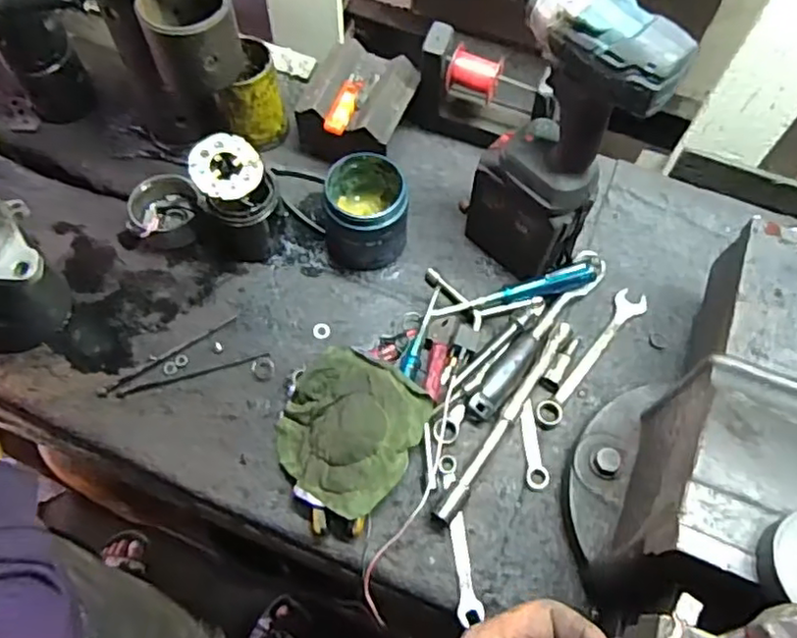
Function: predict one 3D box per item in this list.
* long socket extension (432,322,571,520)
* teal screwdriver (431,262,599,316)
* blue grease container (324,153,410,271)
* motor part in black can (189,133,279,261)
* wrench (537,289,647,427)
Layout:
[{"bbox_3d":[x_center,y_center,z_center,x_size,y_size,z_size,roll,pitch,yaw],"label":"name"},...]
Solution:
[{"bbox_3d":[0.112,0.101,0.664,0.018,0.024,0.248,33,68,14],"label":"long socket extension"},{"bbox_3d":[0.130,-0.030,0.714,0.184,0.022,0.025,-15,65,5],"label":"teal screwdriver"},{"bbox_3d":[-0.037,-0.118,0.732,0.093,0.098,0.103,-5,65,-3],"label":"blue grease container"},{"bbox_3d":[-0.178,-0.125,0.713,0.081,0.136,0.077,31,68,13],"label":"motor part in black can"},{"bbox_3d":[0.213,0.041,0.708,0.032,0.009,0.196,37,69,15],"label":"wrench"}]

